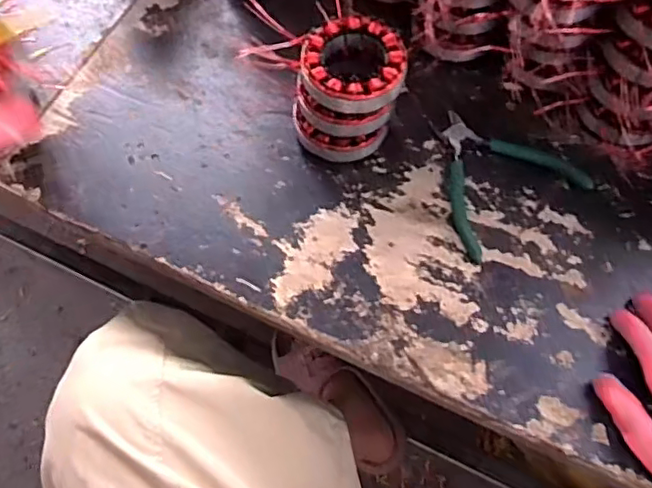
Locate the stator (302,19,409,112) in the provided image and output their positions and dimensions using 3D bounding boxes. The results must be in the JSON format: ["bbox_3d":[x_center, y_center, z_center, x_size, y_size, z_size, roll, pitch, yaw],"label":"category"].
[{"bbox_3d":[0.024,-0.153,0.506,0.087,0.026,0.083,4,67,4],"label":"stator"}]

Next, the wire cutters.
[{"bbox_3d":[0.147,-0.070,0.541,0.136,0.014,0.132,-33,69,-11],"label":"wire cutters"}]

